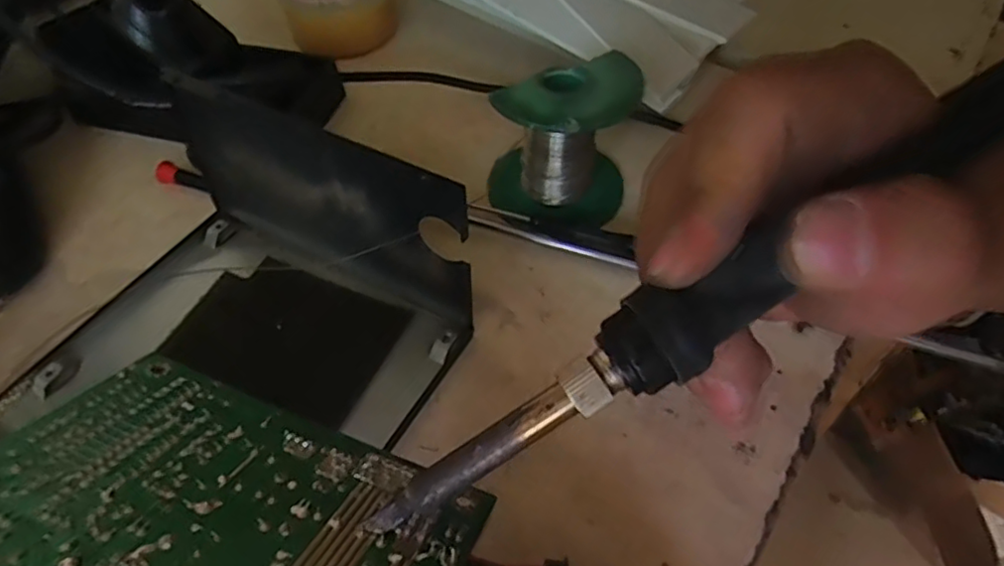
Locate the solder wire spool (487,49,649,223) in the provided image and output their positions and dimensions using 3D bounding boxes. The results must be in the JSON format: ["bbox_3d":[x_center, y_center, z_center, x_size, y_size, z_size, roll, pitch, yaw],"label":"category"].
[{"bbox_3d":[0.028,-0.067,0.298,0.065,0.065,0.054,5,51,4],"label":"solder wire spool"}]

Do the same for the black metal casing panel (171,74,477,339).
[{"bbox_3d":[-0.075,-0.036,0.265,0.144,0.080,0.014,24,55,19],"label":"black metal casing panel"}]

